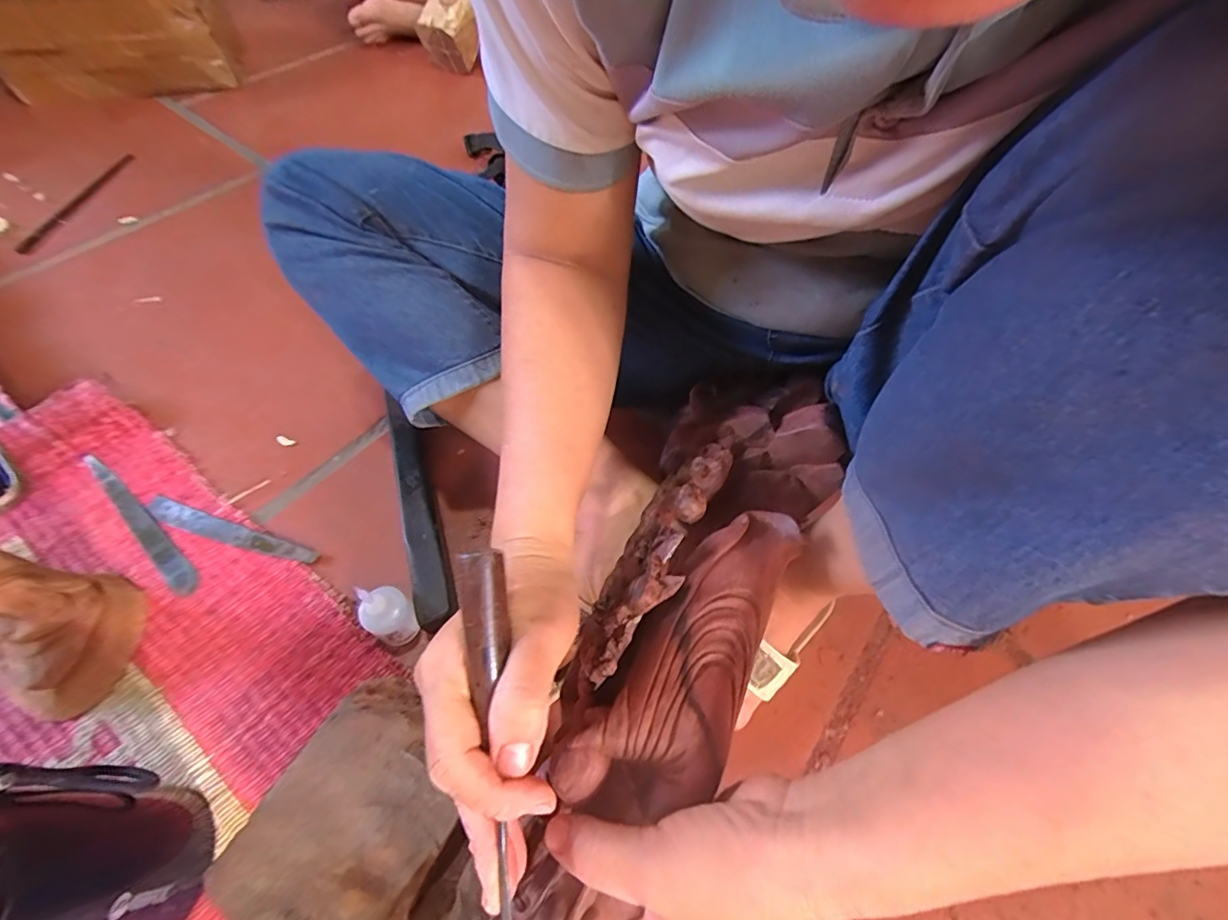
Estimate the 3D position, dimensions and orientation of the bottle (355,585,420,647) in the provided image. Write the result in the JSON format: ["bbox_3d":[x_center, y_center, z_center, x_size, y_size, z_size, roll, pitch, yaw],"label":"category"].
[{"bbox_3d":[-0.178,0.120,0.403,0.035,0.084,0.028,-34,64,-23],"label":"bottle"}]

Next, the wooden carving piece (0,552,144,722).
[{"bbox_3d":[-0.421,0.102,0.349,0.091,0.175,0.095,30,60,16],"label":"wooden carving piece"}]

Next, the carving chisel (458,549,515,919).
[{"bbox_3d":[-0.049,0.118,0.208,0.017,0.012,0.163,-4,88,-6],"label":"carving chisel"}]

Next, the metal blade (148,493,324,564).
[{"bbox_3d":[-0.351,0.067,0.471,0.164,0.009,0.022,18,69,5],"label":"metal blade"}]

